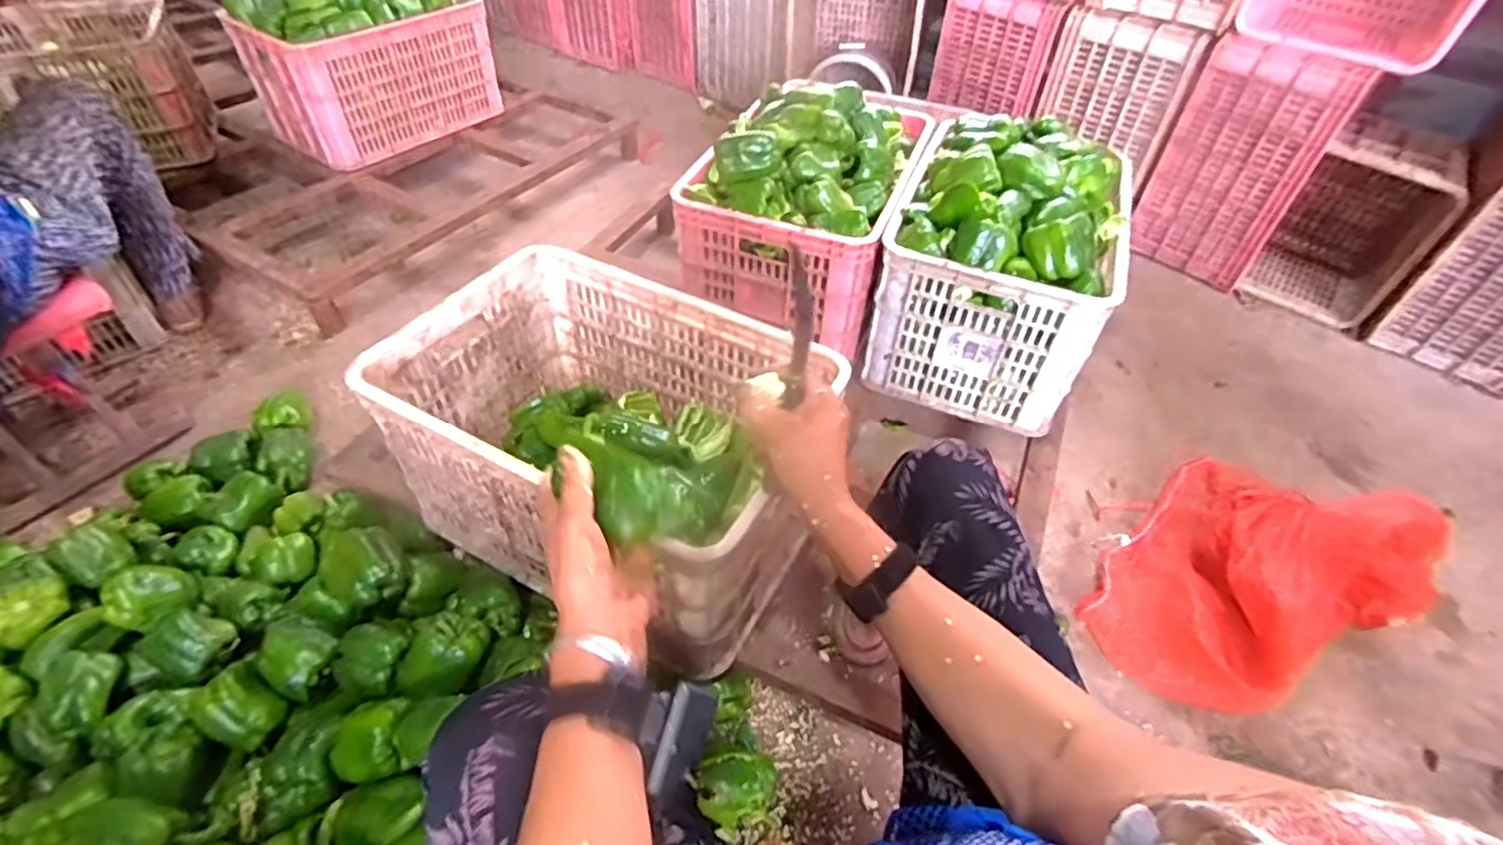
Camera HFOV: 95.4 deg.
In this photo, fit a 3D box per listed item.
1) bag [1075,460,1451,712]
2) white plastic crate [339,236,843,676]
[{"bbox_3d":[0.676,0.184,0.932,0.417,0.137,0.307,-22,52,-19],"label":"bag"},{"bbox_3d":[-0.174,0.019,0.872,0.493,0.259,0.335,23,52,19],"label":"white plastic crate"}]

